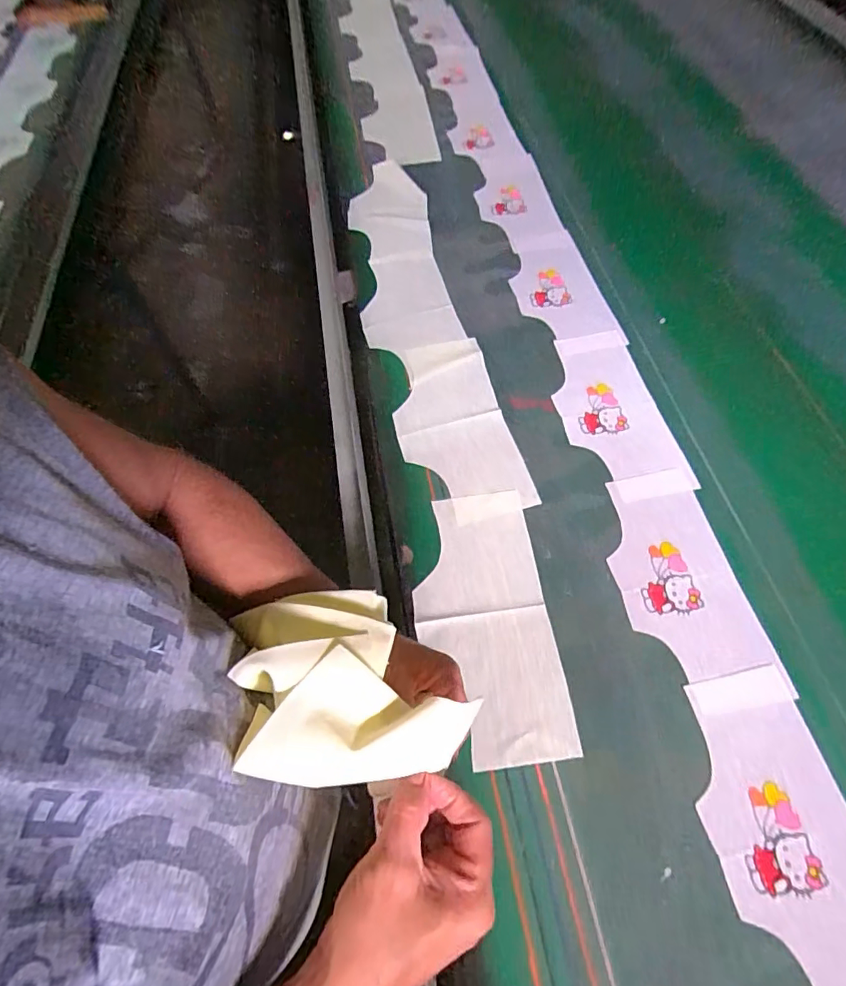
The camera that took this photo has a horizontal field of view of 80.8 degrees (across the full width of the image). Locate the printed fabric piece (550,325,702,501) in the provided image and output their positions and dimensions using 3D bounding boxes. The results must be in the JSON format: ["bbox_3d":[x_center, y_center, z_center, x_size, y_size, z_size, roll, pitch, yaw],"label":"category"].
[{"bbox_3d":[0.257,-0.115,0.688,0.131,0.010,0.280,-11,60,-2],"label":"printed fabric piece"}]

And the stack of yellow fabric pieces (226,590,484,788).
[{"bbox_3d":[-0.053,0.129,0.348,0.152,0.048,0.130,-7,61,-7],"label":"stack of yellow fabric pieces"}]

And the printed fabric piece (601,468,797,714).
[{"bbox_3d":[0.292,0.101,0.570,0.129,0.007,0.272,-11,61,0],"label":"printed fabric piece"}]

